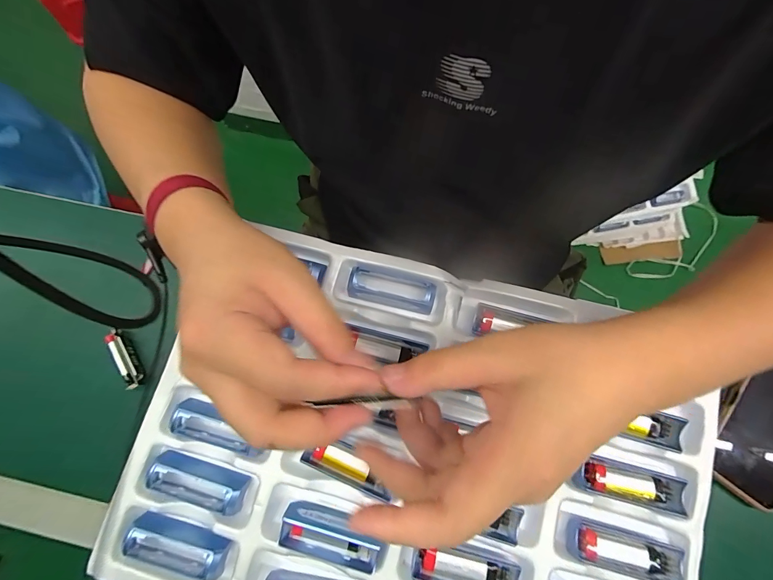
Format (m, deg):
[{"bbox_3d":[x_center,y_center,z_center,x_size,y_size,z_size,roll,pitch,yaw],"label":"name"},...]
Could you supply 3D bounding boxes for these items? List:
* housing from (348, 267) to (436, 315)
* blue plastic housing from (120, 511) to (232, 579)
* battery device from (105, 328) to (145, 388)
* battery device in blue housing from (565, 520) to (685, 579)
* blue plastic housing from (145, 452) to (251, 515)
[{"bbox_3d":[0.005,-0.001,0.323,0.075,0.013,0.032,13,78,4],"label":"housing"},{"bbox_3d":[-0.167,0.207,0.289,0.079,0.023,0.032,12,78,4],"label":"blue plastic housing"},{"bbox_3d":[-0.269,0.071,0.373,0.015,0.020,0.062,-33,79,-5],"label":"battery device"},{"bbox_3d":[0.178,0.200,0.276,0.087,0.018,0.027,14,79,5],"label":"battery device in blue housing"},{"bbox_3d":[-0.156,0.159,0.297,0.077,0.022,0.031,16,79,5],"label":"blue plastic housing"}]

